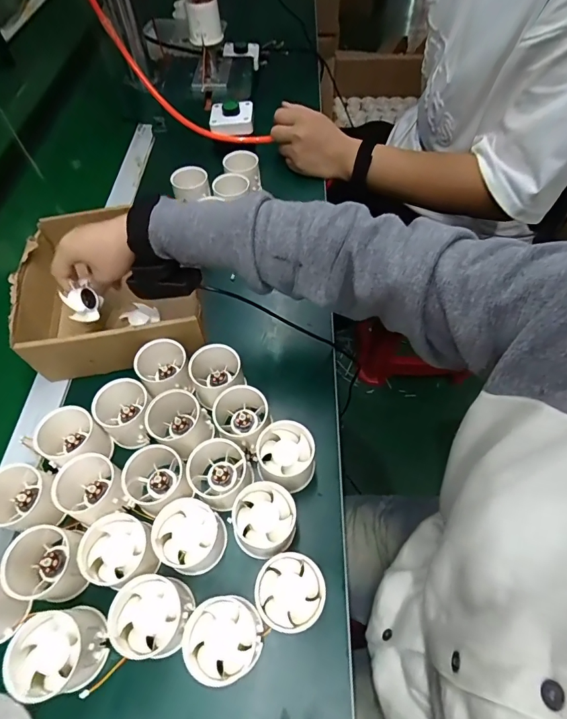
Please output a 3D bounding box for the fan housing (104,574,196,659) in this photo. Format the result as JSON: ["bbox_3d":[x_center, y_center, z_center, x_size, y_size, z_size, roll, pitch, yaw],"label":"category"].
[{"bbox_3d":[-0.101,0.197,0.311,0.056,0.035,0.051,3,57,3],"label":"fan housing"}]

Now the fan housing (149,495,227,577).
[{"bbox_3d":[-0.080,0.151,0.345,0.055,0.041,0.053,-1,57,1],"label":"fan housing"}]

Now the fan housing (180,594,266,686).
[{"bbox_3d":[-0.045,0.212,0.309,0.057,0.039,0.052,-1,57,1],"label":"fan housing"}]

